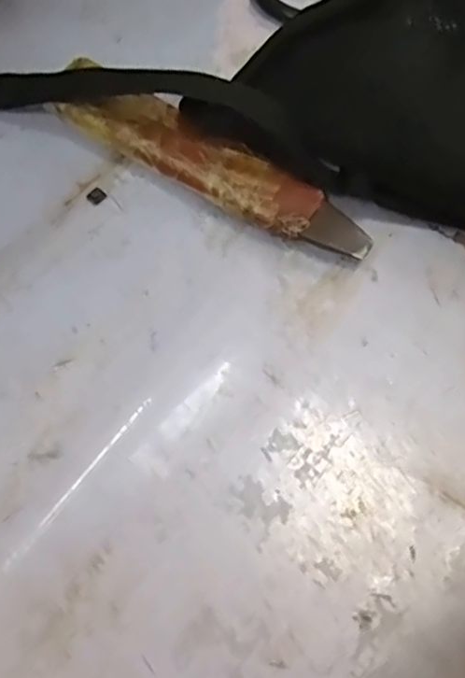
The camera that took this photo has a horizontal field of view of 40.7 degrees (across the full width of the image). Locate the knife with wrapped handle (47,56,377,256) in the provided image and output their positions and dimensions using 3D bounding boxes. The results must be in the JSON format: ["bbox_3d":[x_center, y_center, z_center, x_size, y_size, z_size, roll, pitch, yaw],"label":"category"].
[{"bbox_3d":[-0.013,-0.089,0.325,0.180,0.021,0.036,32,70,9],"label":"knife with wrapped handle"}]

